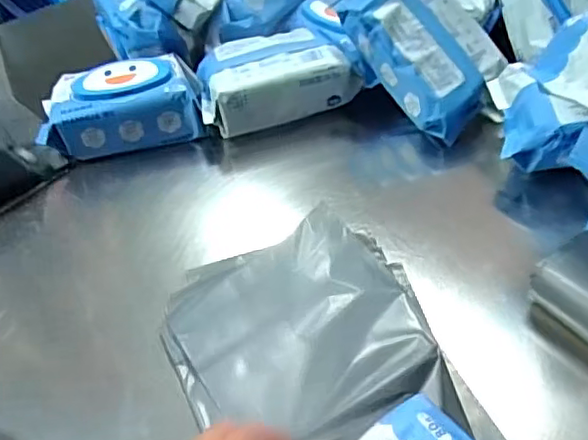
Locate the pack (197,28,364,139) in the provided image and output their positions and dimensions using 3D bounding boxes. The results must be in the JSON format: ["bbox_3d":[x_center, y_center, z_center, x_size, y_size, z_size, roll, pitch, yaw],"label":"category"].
[{"bbox_3d":[-0.022,-0.169,0.727,0.183,0.068,0.092,-15,45,-7],"label":"pack"}]

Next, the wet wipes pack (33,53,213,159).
[{"bbox_3d":[-0.203,-0.134,0.726,0.187,0.069,0.101,-7,45,0],"label":"wet wipes pack"}]

